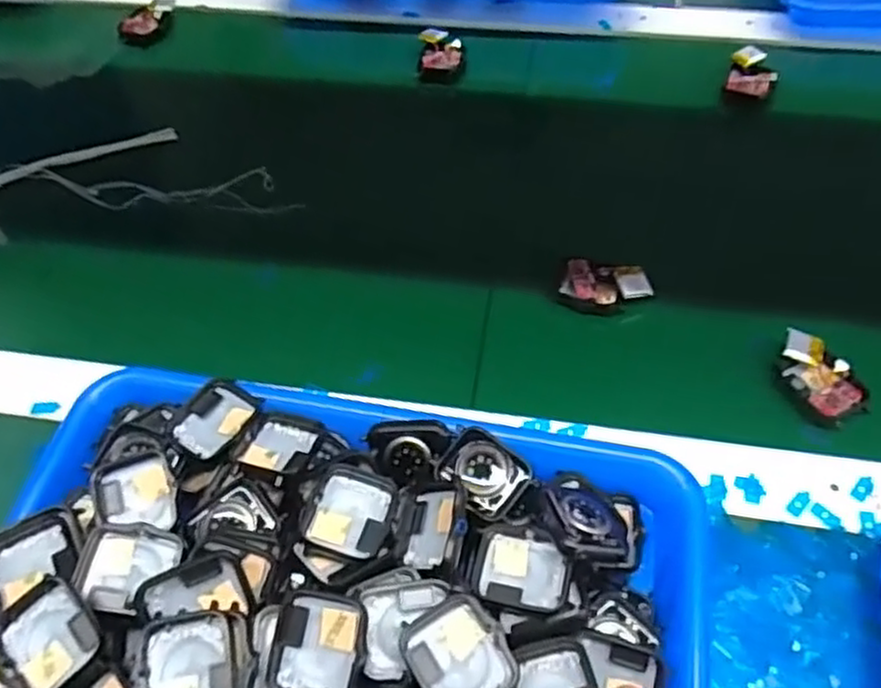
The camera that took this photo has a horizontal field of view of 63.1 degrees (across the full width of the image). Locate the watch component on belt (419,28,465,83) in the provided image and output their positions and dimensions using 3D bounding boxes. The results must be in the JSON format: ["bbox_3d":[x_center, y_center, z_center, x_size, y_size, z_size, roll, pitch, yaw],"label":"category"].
[{"bbox_3d":[0.001,-0.244,0.599,0.037,0.017,0.041,1,55,3],"label":"watch component on belt"}]

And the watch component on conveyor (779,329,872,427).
[{"bbox_3d":[0.214,0.019,0.408,0.035,0.012,0.055,-28,58,-16],"label":"watch component on conveyor"}]

